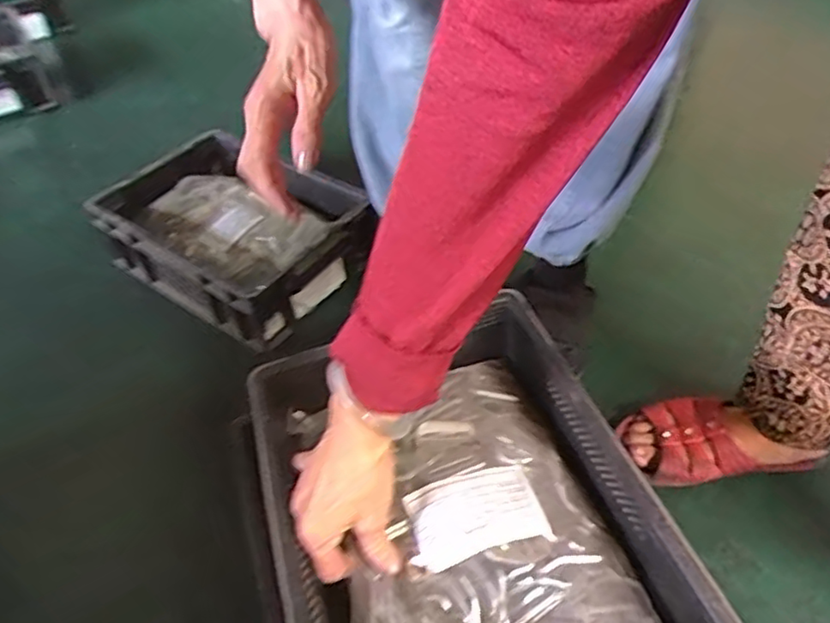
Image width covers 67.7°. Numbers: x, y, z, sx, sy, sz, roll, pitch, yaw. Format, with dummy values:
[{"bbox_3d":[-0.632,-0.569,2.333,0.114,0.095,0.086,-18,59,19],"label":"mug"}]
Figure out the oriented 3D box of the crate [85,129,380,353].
[{"bbox_3d":[-0.241,-0.117,0.853,0.313,0.118,0.239,25,53,25],"label":"crate"}]

